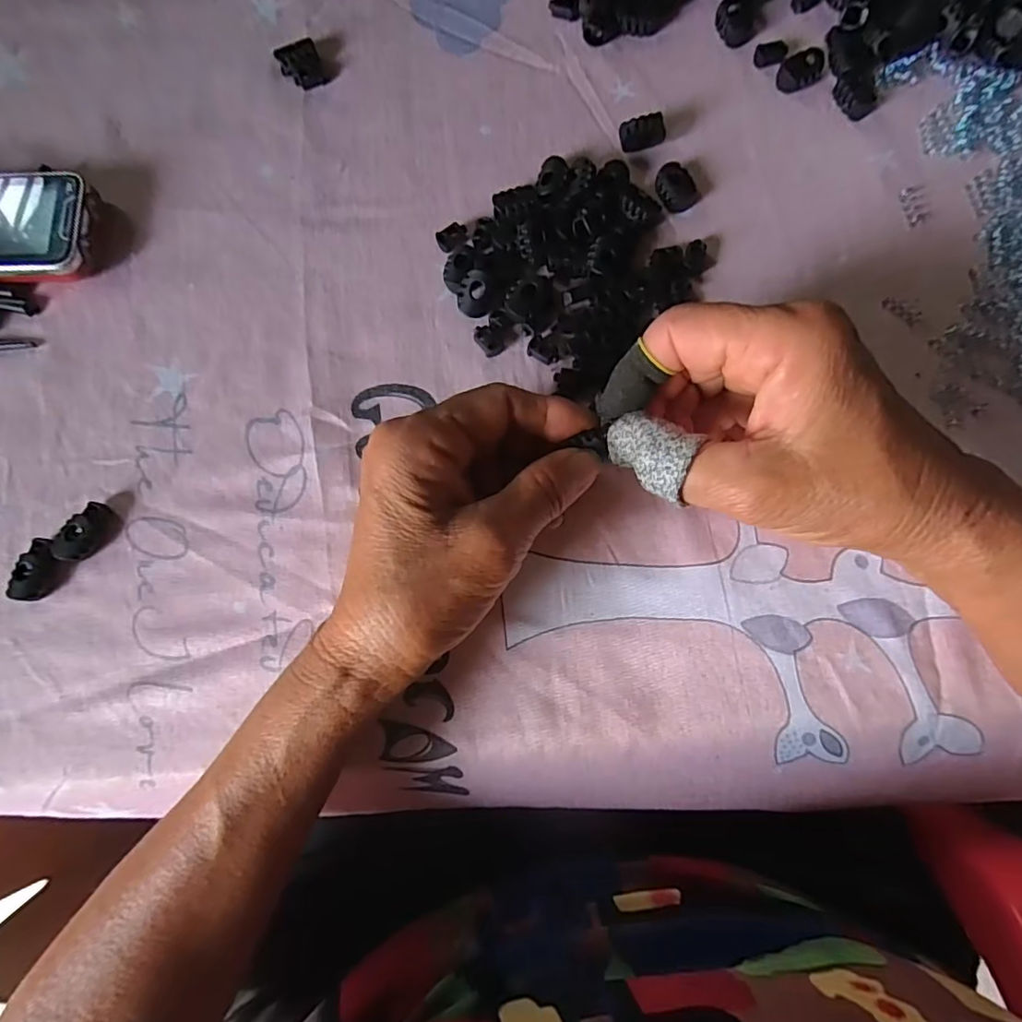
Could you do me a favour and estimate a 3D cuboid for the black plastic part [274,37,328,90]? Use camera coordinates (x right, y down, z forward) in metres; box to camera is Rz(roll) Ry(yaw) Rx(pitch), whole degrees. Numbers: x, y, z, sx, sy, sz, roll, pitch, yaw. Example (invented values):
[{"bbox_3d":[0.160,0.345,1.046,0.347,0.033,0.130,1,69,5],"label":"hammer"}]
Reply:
[{"bbox_3d":[-0.112,-0.238,0.295,0.021,0.010,0.021,-19,81,0],"label":"black plastic part"}]

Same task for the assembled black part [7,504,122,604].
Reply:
[{"bbox_3d":[-0.208,0.019,0.256,0.020,0.009,0.052,43,85,8],"label":"assembled black part"}]

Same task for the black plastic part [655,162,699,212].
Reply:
[{"bbox_3d":[0.082,-0.160,0.274,0.017,0.010,0.021,-34,81,-3],"label":"black plastic part"}]

